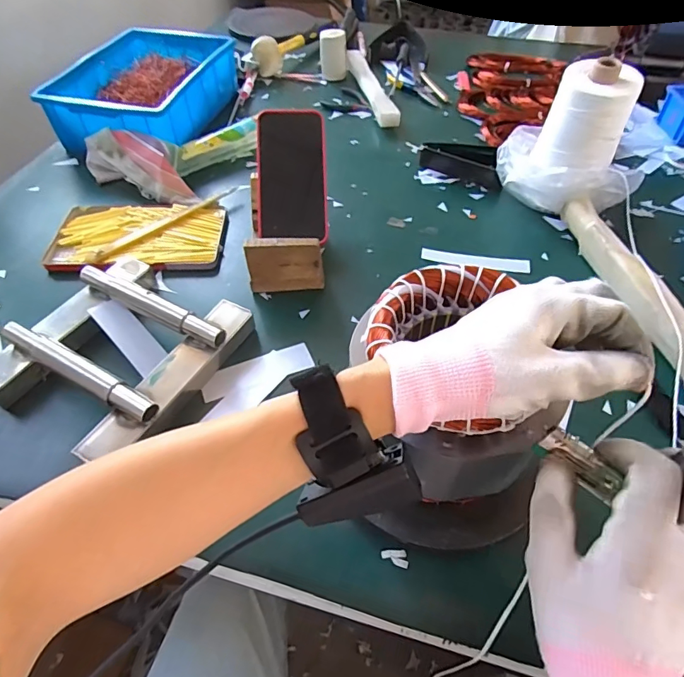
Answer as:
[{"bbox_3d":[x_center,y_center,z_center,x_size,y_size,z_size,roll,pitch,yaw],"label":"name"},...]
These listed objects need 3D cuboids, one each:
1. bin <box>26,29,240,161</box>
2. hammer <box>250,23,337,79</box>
[{"bbox_3d":[-0.312,-0.417,0.773,0.213,0.090,0.323,7,51,5],"label":"bin"},{"bbox_3d":[-0.090,-0.620,0.946,0.055,0.053,0.292,22,54,16],"label":"hammer"}]

